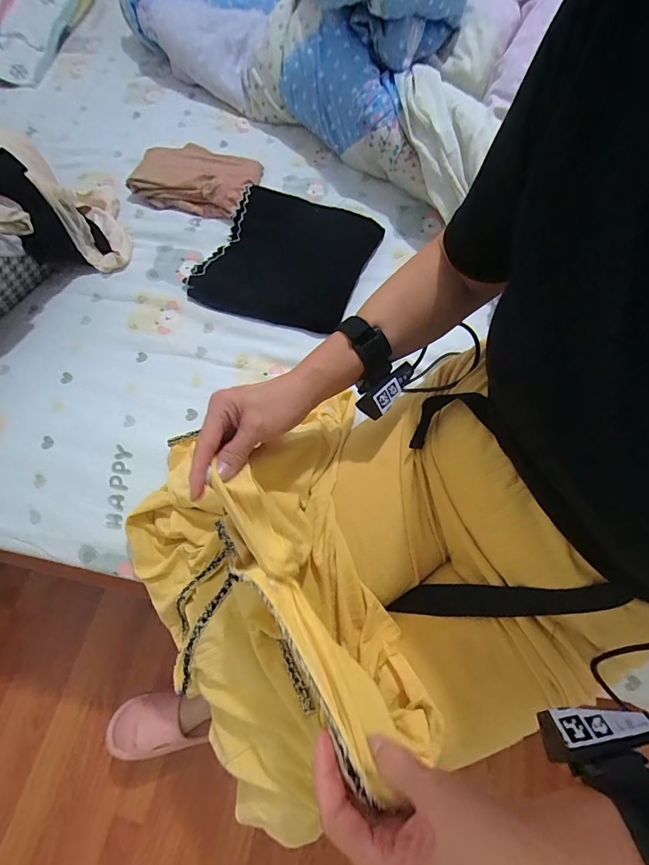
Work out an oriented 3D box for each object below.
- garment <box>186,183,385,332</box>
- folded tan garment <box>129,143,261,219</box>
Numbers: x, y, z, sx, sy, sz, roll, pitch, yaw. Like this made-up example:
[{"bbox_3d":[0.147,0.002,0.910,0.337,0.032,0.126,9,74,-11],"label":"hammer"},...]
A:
[{"bbox_3d":[-0.066,-0.311,0.700,0.266,0.030,0.281,22,70,11],"label":"garment"},{"bbox_3d":[-0.251,-0.515,0.795,0.240,0.051,0.173,16,69,8],"label":"folded tan garment"}]

